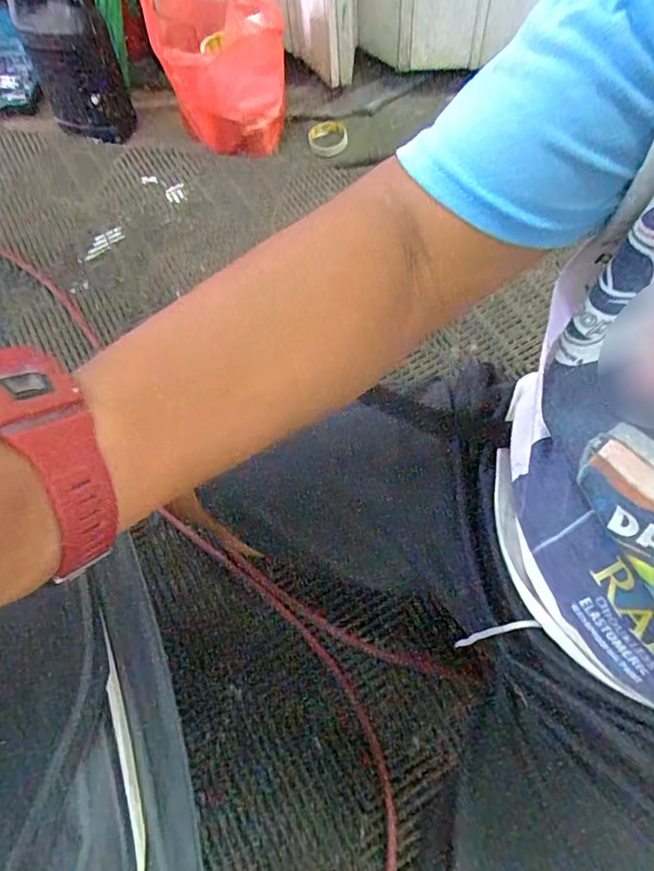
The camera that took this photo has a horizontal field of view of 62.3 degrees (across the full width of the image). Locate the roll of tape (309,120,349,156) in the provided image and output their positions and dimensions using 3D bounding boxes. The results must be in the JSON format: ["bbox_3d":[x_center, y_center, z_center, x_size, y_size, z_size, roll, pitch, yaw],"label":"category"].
[{"bbox_3d":[0.004,-0.660,1.202,0.087,0.025,0.095,-2,64,4],"label":"roll of tape"}]

